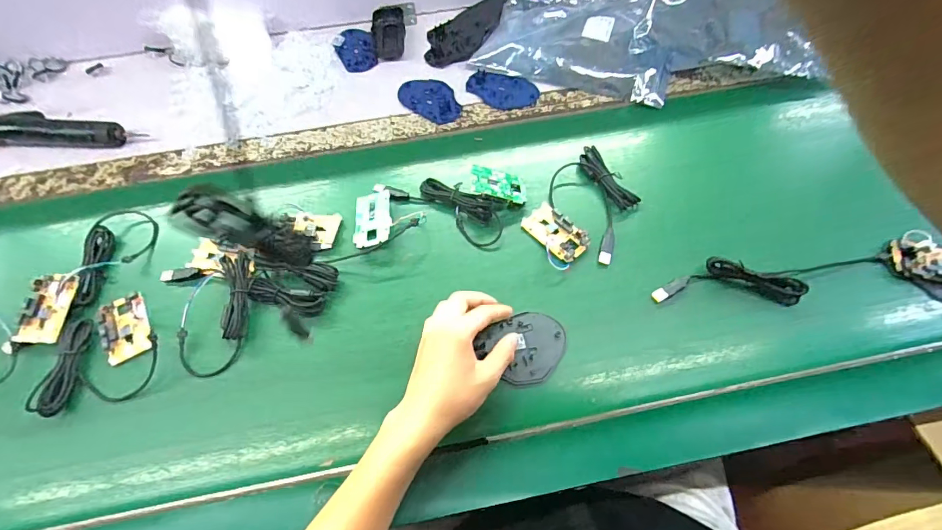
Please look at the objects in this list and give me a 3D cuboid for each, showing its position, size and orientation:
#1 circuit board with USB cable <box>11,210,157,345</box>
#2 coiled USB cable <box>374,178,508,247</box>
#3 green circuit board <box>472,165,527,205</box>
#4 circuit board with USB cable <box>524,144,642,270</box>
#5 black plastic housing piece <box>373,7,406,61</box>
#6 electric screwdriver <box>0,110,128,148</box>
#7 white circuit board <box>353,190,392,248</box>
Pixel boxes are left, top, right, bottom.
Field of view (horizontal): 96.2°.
[{"bbox_3d":[-0.448,0.010,0.495,0.064,0.028,0.178,15,64,10],"label":"circuit board with USB cable"},{"bbox_3d":[-0.036,-0.086,0.533,0.171,0.026,0.064,28,67,15],"label":"coiled USB cable"},{"bbox_3d":[0.037,-0.099,0.524,0.073,0.007,0.042,12,56,-24],"label":"green circuit board"},{"bbox_3d":[0.138,-0.069,0.522,0.108,0.017,0.165,29,67,16],"label":"circuit board with USB cable"},{"bbox_3d":[-0.136,-0.386,0.702,0.051,0.018,0.108,-6,63,-1],"label":"black plastic housing piece"},{"bbox_3d":[-0.602,-0.192,0.606,0.212,0.024,0.045,6,63,5],"label":"electric screwdriver"},{"bbox_3d":[-0.121,-0.058,0.518,0.045,0.010,0.082,-11,57,0],"label":"white circuit board"}]

